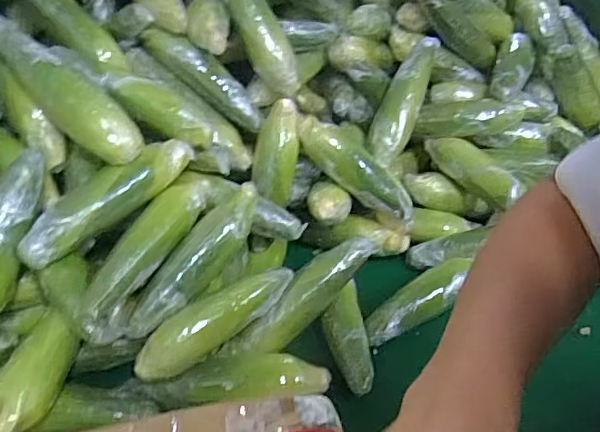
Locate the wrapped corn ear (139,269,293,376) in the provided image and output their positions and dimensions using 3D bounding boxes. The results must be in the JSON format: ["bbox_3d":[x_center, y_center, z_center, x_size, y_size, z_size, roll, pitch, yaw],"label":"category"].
[{"bbox_3d":[-0.102,0.130,0.710,0.219,0.049,0.055,-23,45,-28],"label":"wrapped corn ear"}]

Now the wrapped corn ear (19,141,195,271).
[{"bbox_3d":[-0.237,-0.028,0.702,0.051,0.064,0.242,29,46,30],"label":"wrapped corn ear"}]

